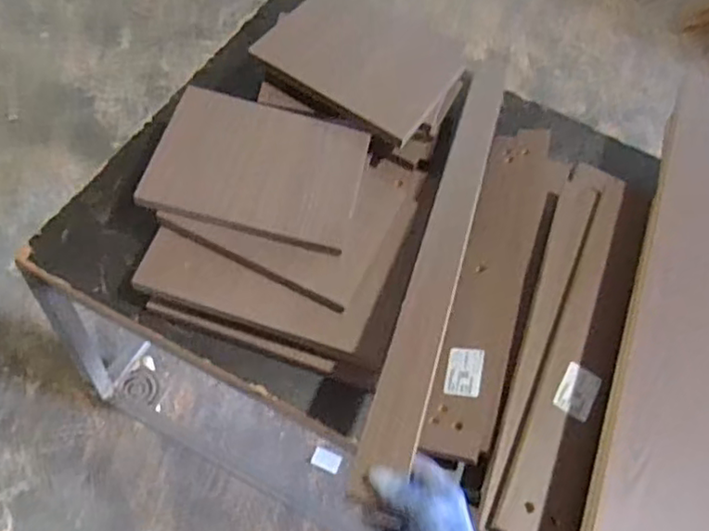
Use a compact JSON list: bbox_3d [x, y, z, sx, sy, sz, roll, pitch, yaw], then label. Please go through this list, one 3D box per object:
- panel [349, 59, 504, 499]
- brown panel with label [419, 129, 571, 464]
[{"bbox_3d":[0.106,-0.043,0.717,0.048,0.019,0.620,16,52,6],"label":"panel"},{"bbox_3d":[0.182,0.005,0.796,0.097,0.021,0.486,21,58,2],"label":"brown panel with label"}]

